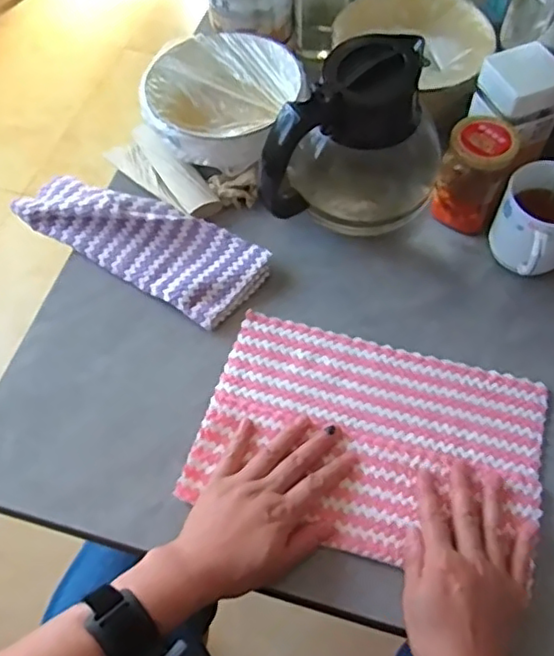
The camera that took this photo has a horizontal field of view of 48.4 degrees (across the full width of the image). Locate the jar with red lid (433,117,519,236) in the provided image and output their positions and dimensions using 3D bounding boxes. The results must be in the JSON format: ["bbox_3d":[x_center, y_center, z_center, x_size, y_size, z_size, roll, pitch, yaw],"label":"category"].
[{"bbox_3d":[0.201,-0.155,0.628,0.062,0.103,0.060,-1,60,2],"label":"jar with red lid"}]

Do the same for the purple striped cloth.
[{"bbox_3d":[-0.144,-0.099,0.652,0.270,0.035,0.098,29,65,17],"label":"purple striped cloth"}]

